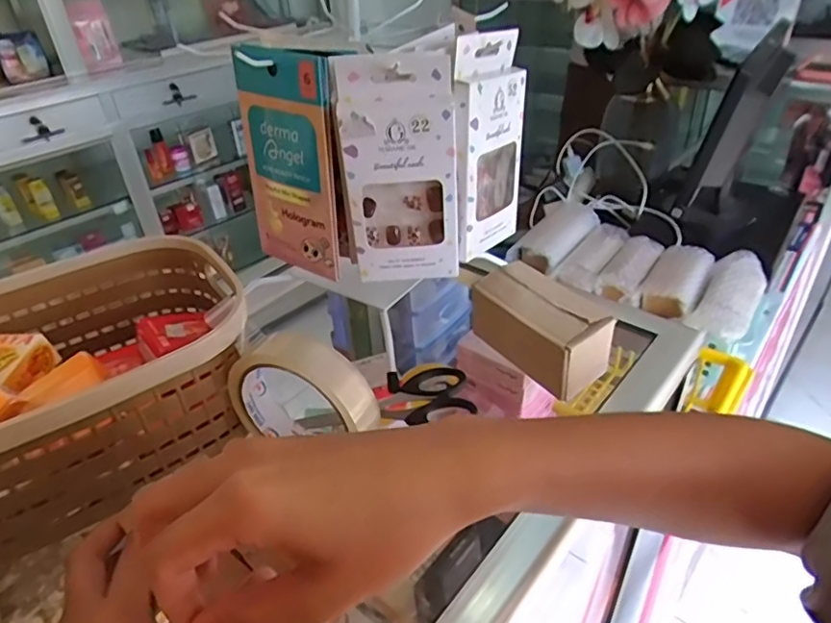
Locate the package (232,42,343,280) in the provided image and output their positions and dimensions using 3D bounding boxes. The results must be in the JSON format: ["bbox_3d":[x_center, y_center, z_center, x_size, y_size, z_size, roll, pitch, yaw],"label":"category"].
[{"bbox_3d":[-0.081,-0.097,0.383,0.075,0.140,0.020,20,37,29],"label":"package"}]

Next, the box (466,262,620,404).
[{"bbox_3d":[0.092,0.012,0.434,0.055,0.056,0.099,-27,41,-30],"label":"box"}]

